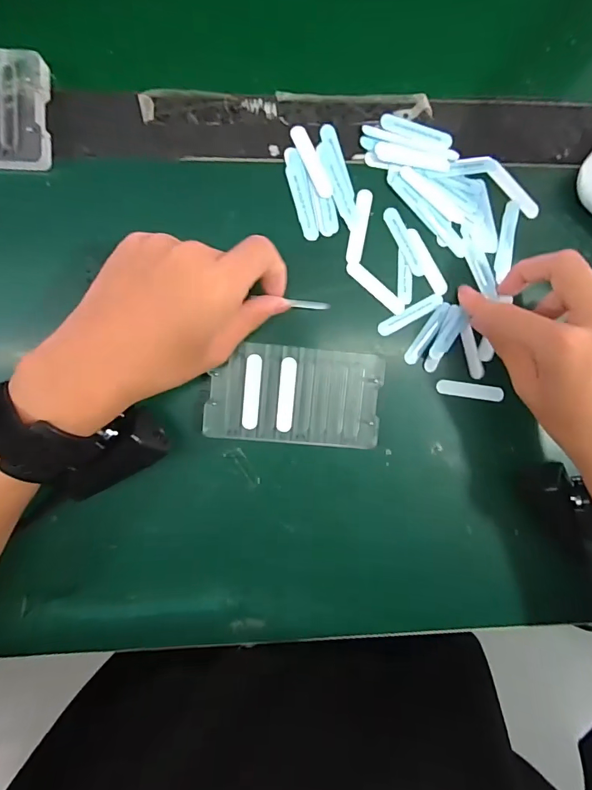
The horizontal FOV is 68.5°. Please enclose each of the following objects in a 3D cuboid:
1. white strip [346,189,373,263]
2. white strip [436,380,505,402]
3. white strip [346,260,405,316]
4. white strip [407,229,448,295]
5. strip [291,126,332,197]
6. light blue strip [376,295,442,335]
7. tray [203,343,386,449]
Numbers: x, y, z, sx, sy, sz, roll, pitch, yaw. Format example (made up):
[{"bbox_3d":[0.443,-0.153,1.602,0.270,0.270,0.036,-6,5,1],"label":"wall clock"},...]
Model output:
[{"bbox_3d":[0.045,-0.118,0.302,0.011,0.004,0.049,9,95,-5],"label":"white strip"},{"bbox_3d":[0.129,-0.003,0.321,0.051,0.004,0.011,8,95,-5],"label":"white strip"},{"bbox_3d":[0.057,-0.076,0.308,0.051,0.004,0.010,39,92,-7],"label":"white strip"},{"bbox_3d":[0.093,-0.094,0.309,0.010,0.004,0.050,-33,97,0],"label":"white strip"},{"bbox_3d":[0.011,-0.159,0.294,0.011,0.004,0.050,-27,97,-1],"label":"strip"},{"bbox_3d":[0.083,-0.058,0.311,0.050,0.004,0.010,-28,97,-1],"label":"light blue strip"},{"bbox_3d":[0.000,0.000,0.307,0.118,0.012,0.066,5,96,-5],"label":"tray"}]

